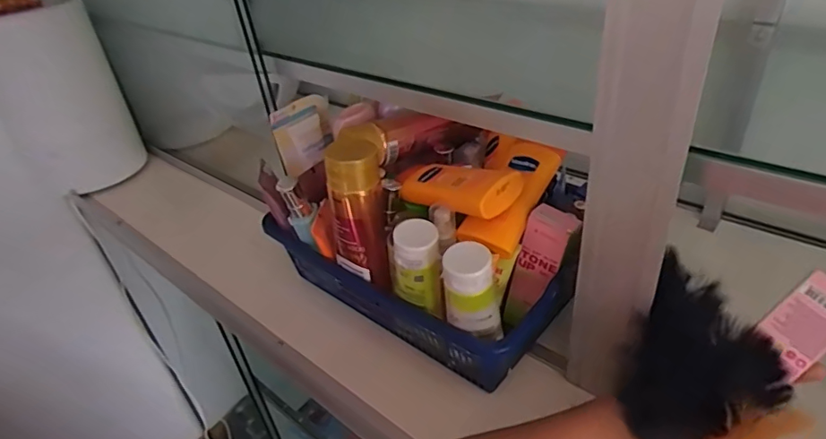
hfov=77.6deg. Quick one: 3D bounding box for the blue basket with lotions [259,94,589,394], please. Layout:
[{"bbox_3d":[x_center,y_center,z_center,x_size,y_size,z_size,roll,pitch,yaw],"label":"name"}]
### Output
[{"bbox_3d":[0.000,-0.007,0.546,0.327,0.197,0.184,25,48,36],"label":"blue basket with lotions"}]

